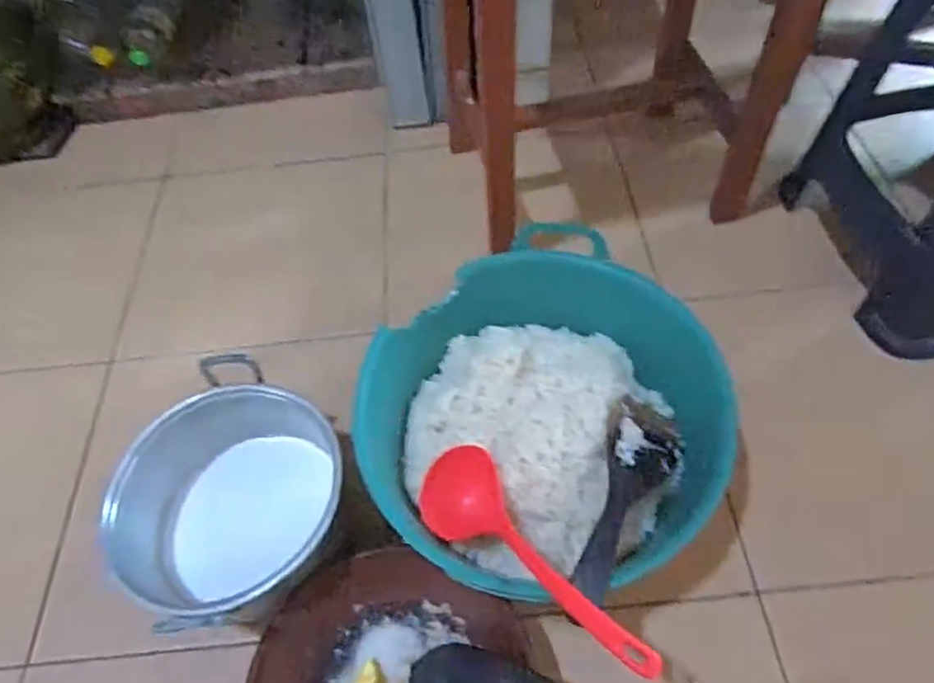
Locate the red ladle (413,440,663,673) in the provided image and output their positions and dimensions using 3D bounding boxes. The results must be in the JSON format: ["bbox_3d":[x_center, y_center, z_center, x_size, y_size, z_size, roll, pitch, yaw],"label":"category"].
[{"bbox_3d":[0.048,0.179,0.558,0.081,0.064,0.284,-34,29,-18],"label":"red ladle"}]

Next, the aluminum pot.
[{"bbox_3d":[-0.242,0.178,0.690,0.224,0.148,0.235,-2,55,3],"label":"aluminum pot"}]

